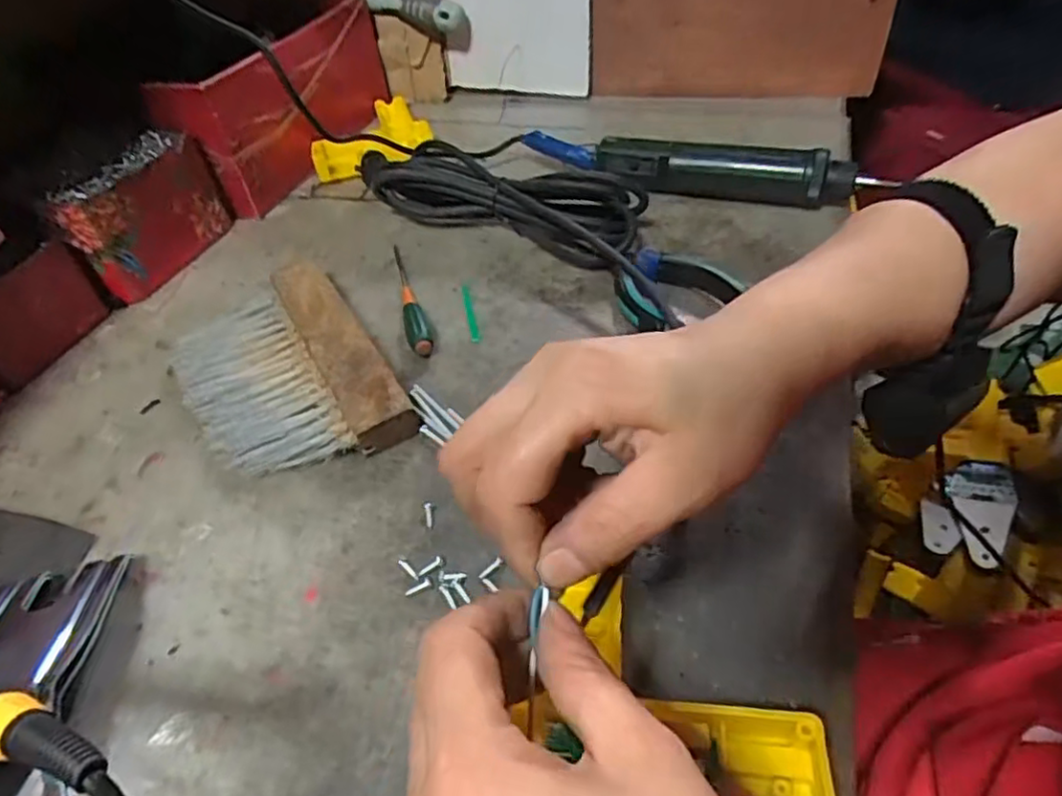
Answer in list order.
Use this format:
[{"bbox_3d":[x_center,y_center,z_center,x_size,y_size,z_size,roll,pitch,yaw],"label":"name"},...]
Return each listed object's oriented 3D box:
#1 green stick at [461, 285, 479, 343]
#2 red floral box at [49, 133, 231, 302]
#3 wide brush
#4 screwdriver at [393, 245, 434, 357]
[{"bbox_3d":[-0.044,-0.062,0.467,0.006,0.006,0.061,-11,46,-4],"label":"green stick"},{"bbox_3d":[-0.312,-0.148,0.527,0.054,0.082,0.129,10,48,16],"label":"red floral box"},{"bbox_3d":[-0.162,-0.015,0.421,0.116,0.027,0.185,-26,49,-18],"label":"wide brush"},{"bbox_3d":[-0.092,-0.078,0.479,0.016,0.017,0.142,-16,46,-8],"label":"screwdriver"}]

